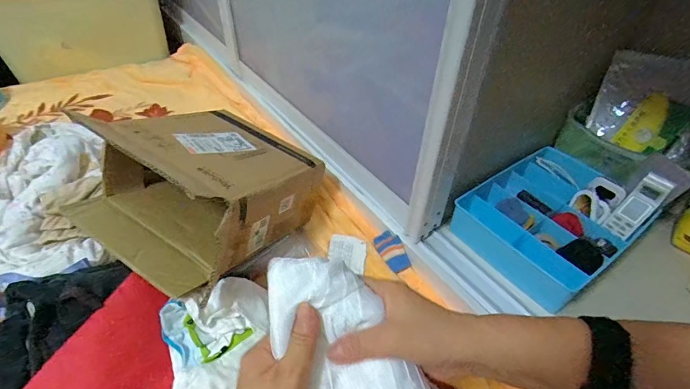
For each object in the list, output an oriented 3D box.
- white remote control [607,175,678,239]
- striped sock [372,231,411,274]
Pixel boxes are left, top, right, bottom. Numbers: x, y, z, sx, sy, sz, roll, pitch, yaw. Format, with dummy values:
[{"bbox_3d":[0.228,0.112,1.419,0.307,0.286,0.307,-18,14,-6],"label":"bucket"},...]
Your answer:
[{"bbox_3d":[0.551,0.021,0.701,0.144,0.016,0.044,-48,56,0],"label":"white remote control"},{"bbox_3d":[0.096,0.109,0.737,0.084,0.053,0.018,51,28,22],"label":"striped sock"}]

